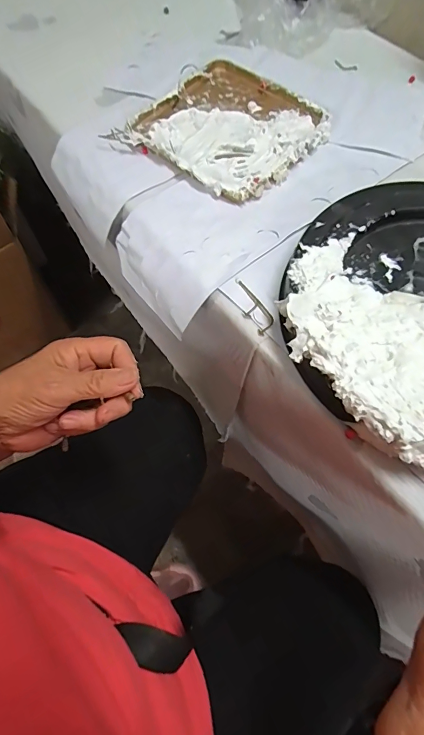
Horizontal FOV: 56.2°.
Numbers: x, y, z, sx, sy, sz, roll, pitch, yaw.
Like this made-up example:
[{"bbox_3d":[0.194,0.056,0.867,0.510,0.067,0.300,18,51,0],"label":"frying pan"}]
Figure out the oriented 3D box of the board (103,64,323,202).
[{"bbox_3d":[0.023,-0.298,0.491,0.199,0.015,0.202,38,71,15],"label":"board"}]

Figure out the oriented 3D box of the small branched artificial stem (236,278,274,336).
[{"bbox_3d":[0.038,-0.060,0.388,0.022,0.004,0.064,-31,69,-13],"label":"small branched artificial stem"}]

